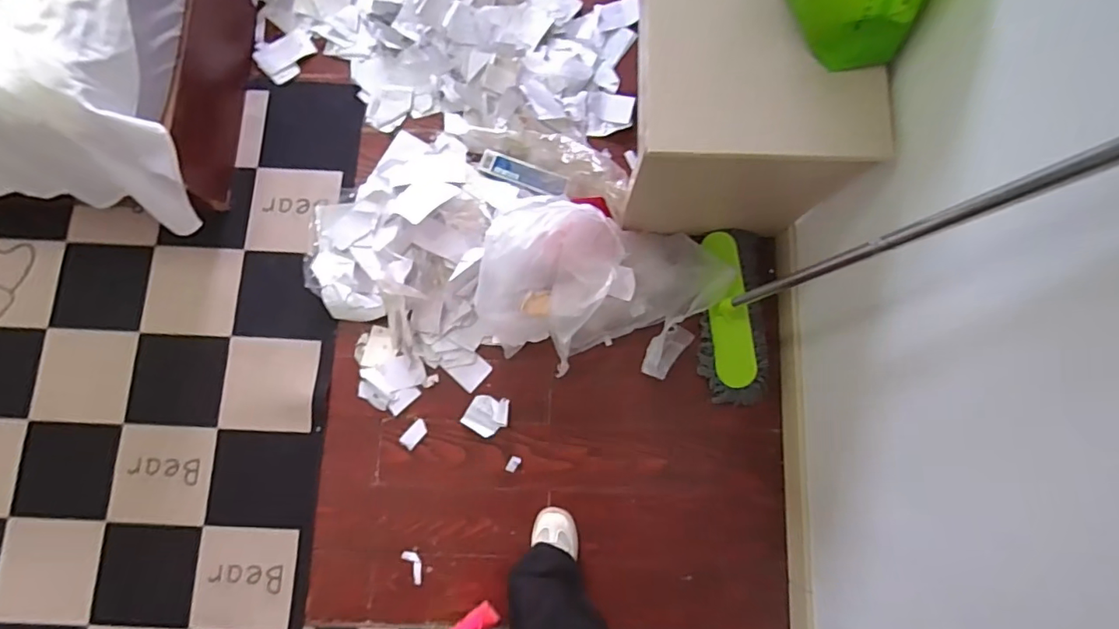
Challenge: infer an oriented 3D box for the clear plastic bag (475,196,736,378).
[{"bbox_3d":[0.099,-0.079,1.195,0.552,0.176,0.344,6,80,1],"label":"clear plastic bag"}]

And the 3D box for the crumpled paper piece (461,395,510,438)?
[{"bbox_3d":[-0.174,0.237,1.246,0.103,0.023,0.092,10,80,1],"label":"crumpled paper piece"}]

